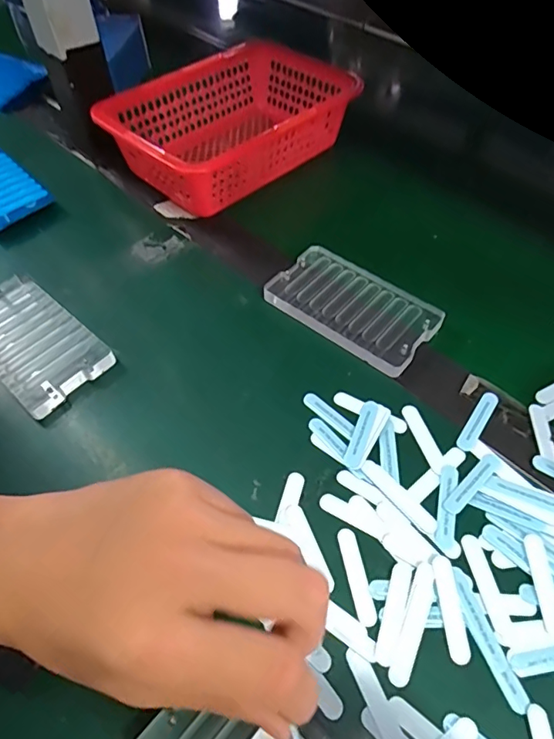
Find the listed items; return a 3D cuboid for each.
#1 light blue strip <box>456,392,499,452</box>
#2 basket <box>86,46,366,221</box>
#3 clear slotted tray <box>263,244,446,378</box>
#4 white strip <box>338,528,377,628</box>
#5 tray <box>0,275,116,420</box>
[{"bbox_3d":[0.132,0.032,0.330,0.011,0.004,0.051,30,61,21],"label":"light blue strip"},{"bbox_3d":[-0.043,-0.237,0.491,0.142,0.064,0.216,35,62,23],"label":"basket"},{"bbox_3d":[0.057,-0.049,0.385,0.122,0.011,0.075,34,62,22],"label":"clear slotted tray"},{"bbox_3d":[0.043,0.112,0.276,0.010,0.004,0.051,-9,55,-5],"label":"white strip"},{"bbox_3d":[-0.182,-0.021,0.372,0.120,0.015,0.067,36,63,23],"label":"tray"}]

